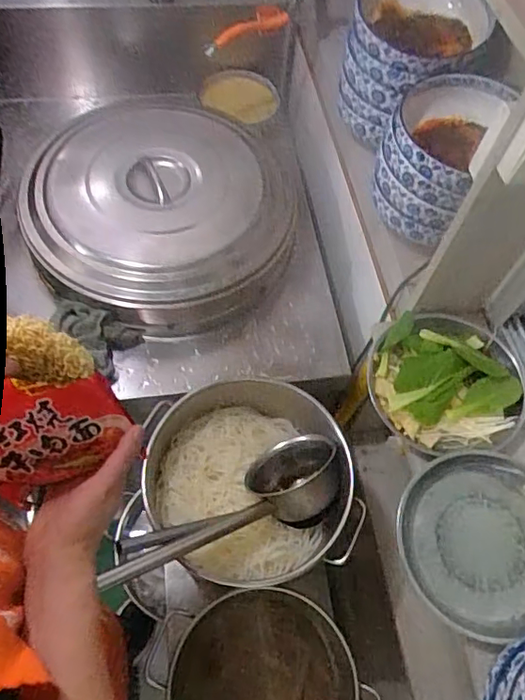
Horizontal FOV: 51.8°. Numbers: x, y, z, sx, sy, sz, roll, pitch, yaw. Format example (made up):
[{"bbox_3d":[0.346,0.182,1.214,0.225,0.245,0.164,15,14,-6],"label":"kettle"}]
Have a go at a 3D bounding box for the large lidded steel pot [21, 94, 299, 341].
[{"bbox_3d":[-0.171,-0.261,0.991,0.461,0.129,0.506,2,61,-3],"label":"large lidded steel pot"}]

